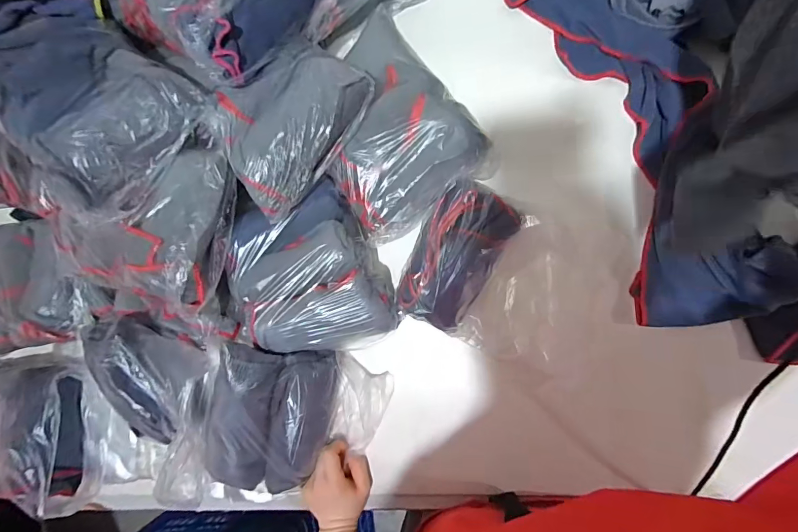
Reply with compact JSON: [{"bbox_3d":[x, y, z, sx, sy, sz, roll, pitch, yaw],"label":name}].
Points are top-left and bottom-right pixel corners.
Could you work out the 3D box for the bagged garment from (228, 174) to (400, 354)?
[{"bbox_3d":[-0.117,0.019,0.493,0.178,0.053,0.206,-25,87,9],"label":"bagged garment"}]

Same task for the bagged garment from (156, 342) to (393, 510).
[{"bbox_3d":[-0.153,0.211,0.500,0.223,0.076,0.225,24,91,-21],"label":"bagged garment"}]

